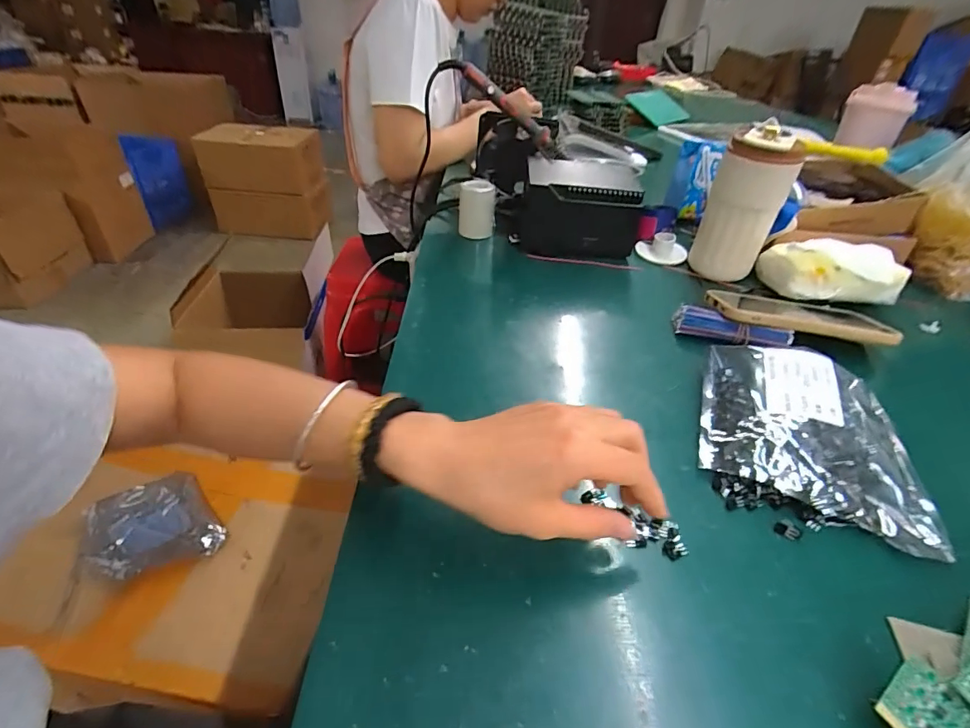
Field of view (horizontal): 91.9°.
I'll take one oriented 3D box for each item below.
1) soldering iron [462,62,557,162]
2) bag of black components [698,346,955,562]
[{"bbox_3d":[0.039,-0.342,0.636,0.169,0.023,0.028,33,29,-24],"label":"soldering iron"},{"bbox_3d":[0.246,0.049,0.352,0.151,0.045,0.154,17,38,16],"label":"bag of black components"}]

